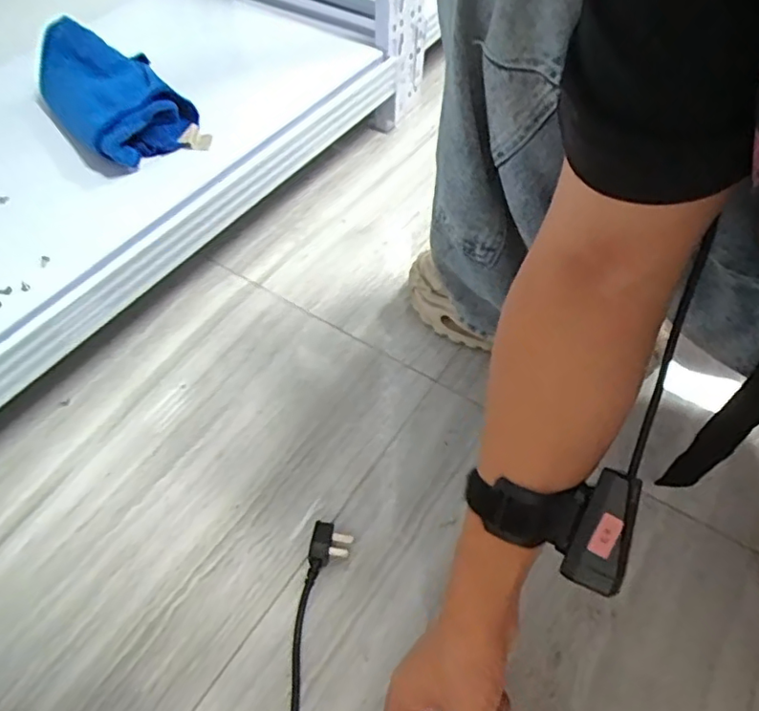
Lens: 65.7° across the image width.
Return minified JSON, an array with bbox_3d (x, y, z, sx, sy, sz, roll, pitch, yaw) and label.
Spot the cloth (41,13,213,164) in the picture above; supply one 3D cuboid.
[{"bbox_3d":[-0.304,-0.294,0.679,0.130,0.093,0.202,-37,60,-24],"label":"cloth"}]

